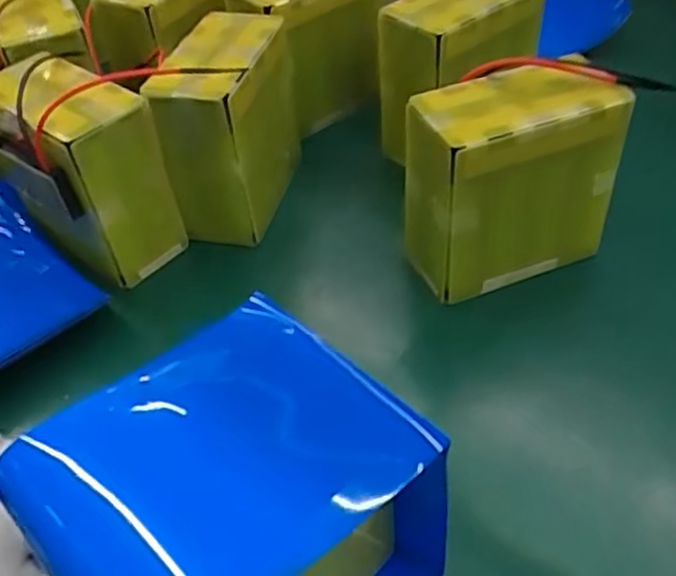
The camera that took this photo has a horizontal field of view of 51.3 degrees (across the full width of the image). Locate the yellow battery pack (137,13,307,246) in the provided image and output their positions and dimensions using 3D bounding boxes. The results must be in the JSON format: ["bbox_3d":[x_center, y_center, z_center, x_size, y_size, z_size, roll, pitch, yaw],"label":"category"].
[{"bbox_3d":[-0.093,-0.143,0.616,0.083,0.151,0.154,2,46,8],"label":"yellow battery pack"}]

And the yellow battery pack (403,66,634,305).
[{"bbox_3d":[0.127,-0.075,0.540,0.147,0.157,0.074,-18,47,-12],"label":"yellow battery pack"}]

